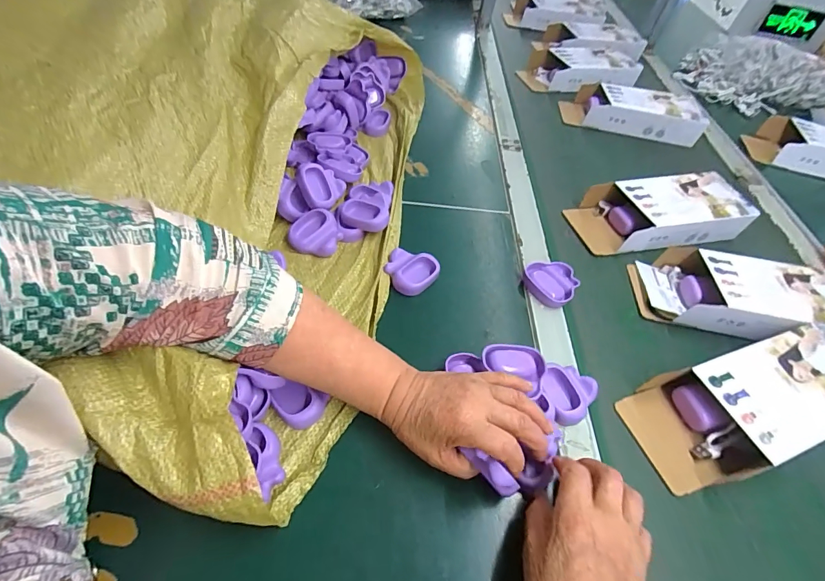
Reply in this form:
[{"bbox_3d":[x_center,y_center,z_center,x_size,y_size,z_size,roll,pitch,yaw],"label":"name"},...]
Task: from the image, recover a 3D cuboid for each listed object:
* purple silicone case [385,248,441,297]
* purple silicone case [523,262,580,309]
[{"bbox_3d":[-0.002,-0.020,0.497,0.063,0.019,0.057,17,53,-1],"label":"purple silicone case"},{"bbox_3d":[0.170,-0.011,0.507,0.062,0.018,0.061,42,57,17],"label":"purple silicone case"}]

